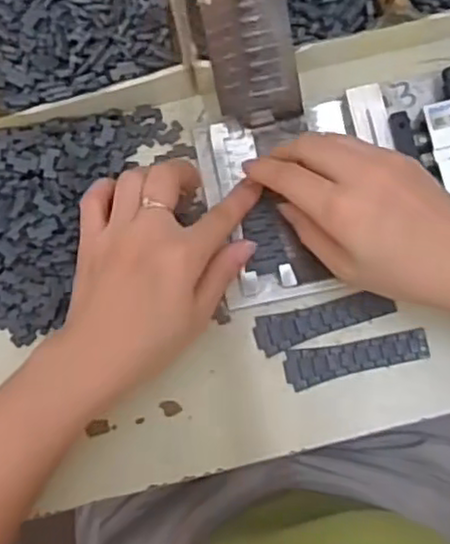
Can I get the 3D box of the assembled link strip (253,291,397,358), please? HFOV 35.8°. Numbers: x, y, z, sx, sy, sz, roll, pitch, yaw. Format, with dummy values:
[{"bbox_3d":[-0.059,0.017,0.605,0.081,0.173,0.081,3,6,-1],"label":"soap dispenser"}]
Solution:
[{"bbox_3d":[0.060,0.030,0.425,0.084,0.007,0.023,-15,81,1],"label":"assembled link strip"}]

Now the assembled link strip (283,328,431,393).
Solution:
[{"bbox_3d":[0.079,0.053,0.421,0.085,0.005,0.023,-9,81,2],"label":"assembled link strip"}]

